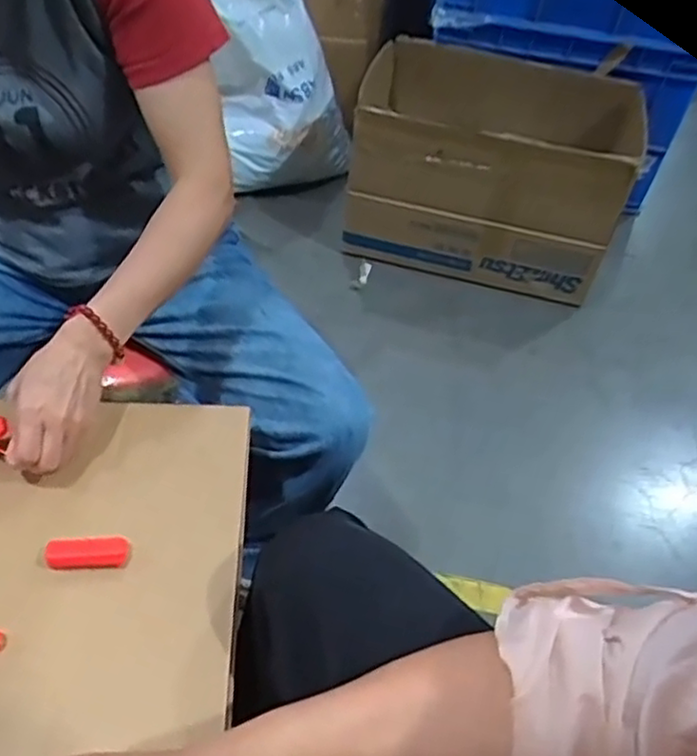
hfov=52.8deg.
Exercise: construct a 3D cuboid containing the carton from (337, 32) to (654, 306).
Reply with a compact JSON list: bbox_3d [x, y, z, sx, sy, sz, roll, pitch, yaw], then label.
[{"bbox_3d":[0.308,-0.457,1.470,0.596,0.299,0.444,14,48,7],"label":"carton"}]

